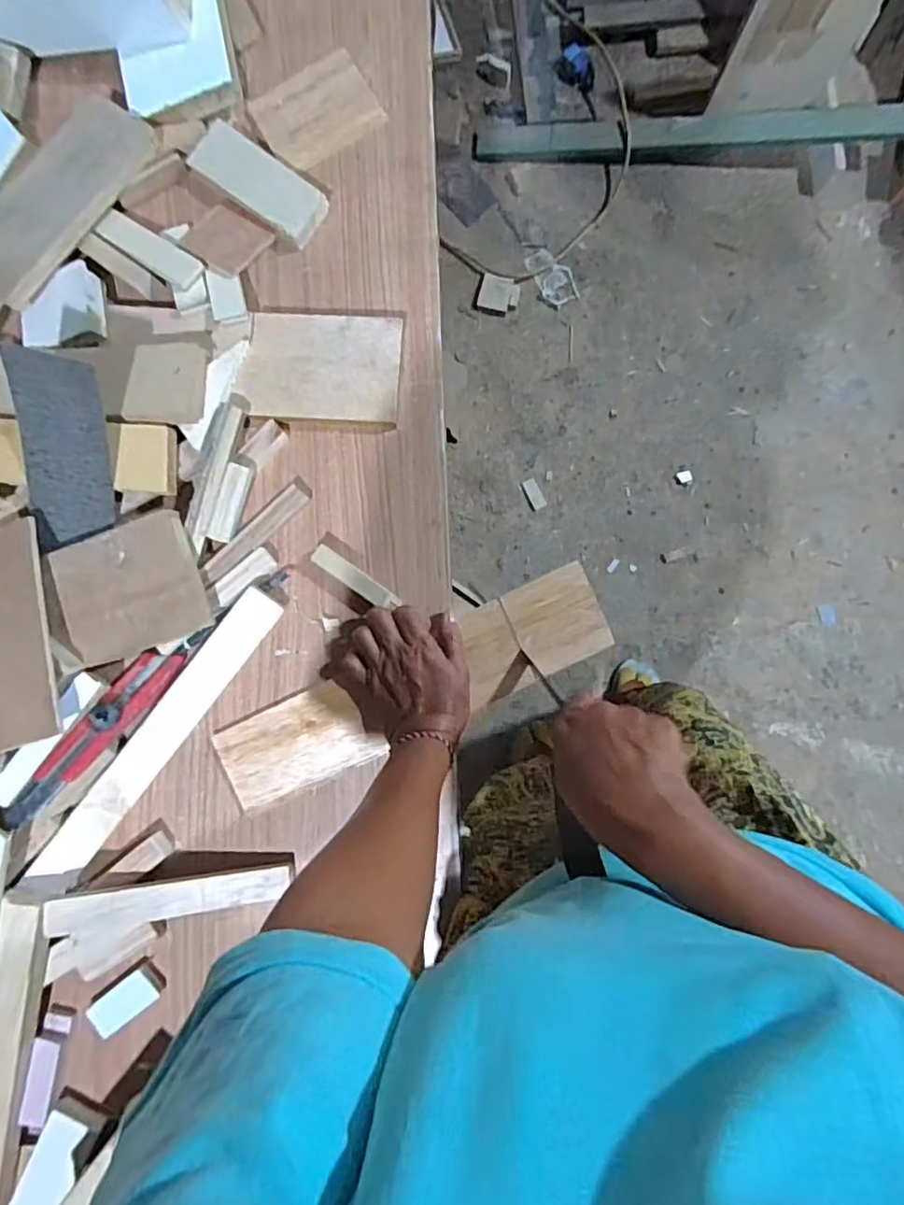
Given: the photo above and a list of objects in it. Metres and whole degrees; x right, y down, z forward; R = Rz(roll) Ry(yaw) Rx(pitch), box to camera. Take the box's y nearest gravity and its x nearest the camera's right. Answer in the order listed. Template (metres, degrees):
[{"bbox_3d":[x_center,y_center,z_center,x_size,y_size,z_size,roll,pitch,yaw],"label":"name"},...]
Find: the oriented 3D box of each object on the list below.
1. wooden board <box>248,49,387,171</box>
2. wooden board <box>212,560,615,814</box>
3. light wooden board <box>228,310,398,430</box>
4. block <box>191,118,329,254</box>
[{"bbox_3d":[-0.115,-0.419,0.521,0.096,0.009,0.075,-32,87,0],"label":"wooden board"},{"bbox_3d":[-0.033,0.071,0.498,0.330,0.010,0.083,-23,85,2],"label":"wooden board"},{"bbox_3d":[-0.108,-0.191,0.504,0.129,0.022,0.087,4,88,2],"label":"light wooden board"},{"bbox_3d":[-0.163,-0.353,0.512,0.119,0.015,0.048,37,89,3],"label":"block"}]

